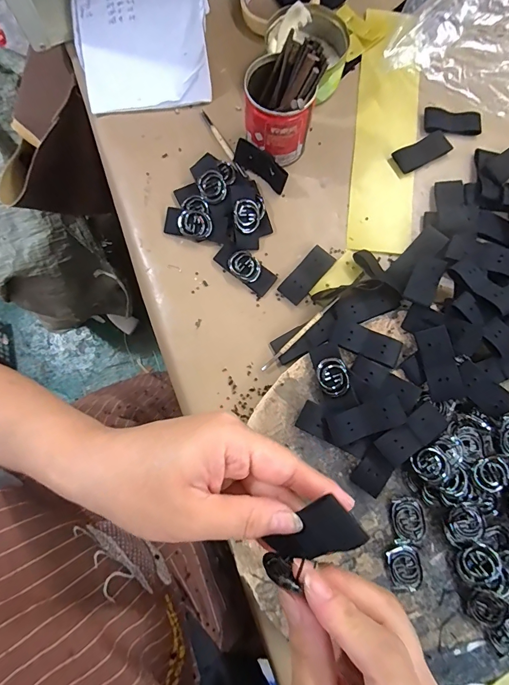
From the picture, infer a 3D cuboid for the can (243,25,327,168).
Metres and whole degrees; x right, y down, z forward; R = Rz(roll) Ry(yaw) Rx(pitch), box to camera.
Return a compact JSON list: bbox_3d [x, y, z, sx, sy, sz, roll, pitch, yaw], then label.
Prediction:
[{"bbox_3d":[0.025,-0.221,0.343,0.063,0.083,0.066,0,80,-1],"label":"can"}]

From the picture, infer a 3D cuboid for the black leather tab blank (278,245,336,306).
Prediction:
[{"bbox_3d":[0.051,-0.066,0.355,0.024,0.007,0.061,41,81,6],"label":"black leather tab blank"}]

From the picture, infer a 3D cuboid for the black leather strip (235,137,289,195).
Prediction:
[{"bbox_3d":[0.007,-0.174,0.360,0.058,0.025,0.008,37,47,5],"label":"black leather strip"}]

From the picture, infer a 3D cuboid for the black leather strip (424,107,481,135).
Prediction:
[{"bbox_3d":[0.210,-0.235,0.386,0.060,0.004,0.030,1,80,-1],"label":"black leather strip"}]

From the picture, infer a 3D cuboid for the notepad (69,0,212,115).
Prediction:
[{"bbox_3d":[-0.125,-0.370,0.391,0.141,0.022,0.238,-6,80,-2],"label":"notepad"}]

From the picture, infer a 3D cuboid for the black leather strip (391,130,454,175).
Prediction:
[{"bbox_3d":[0.175,-0.198,0.379,0.059,0.004,0.026,-28,82,-6],"label":"black leather strip"}]

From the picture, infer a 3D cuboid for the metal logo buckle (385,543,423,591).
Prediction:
[{"bbox_3d":[0.121,0.181,0.293,0.026,0.005,0.031,-17,81,-4],"label":"metal logo buckle"}]

